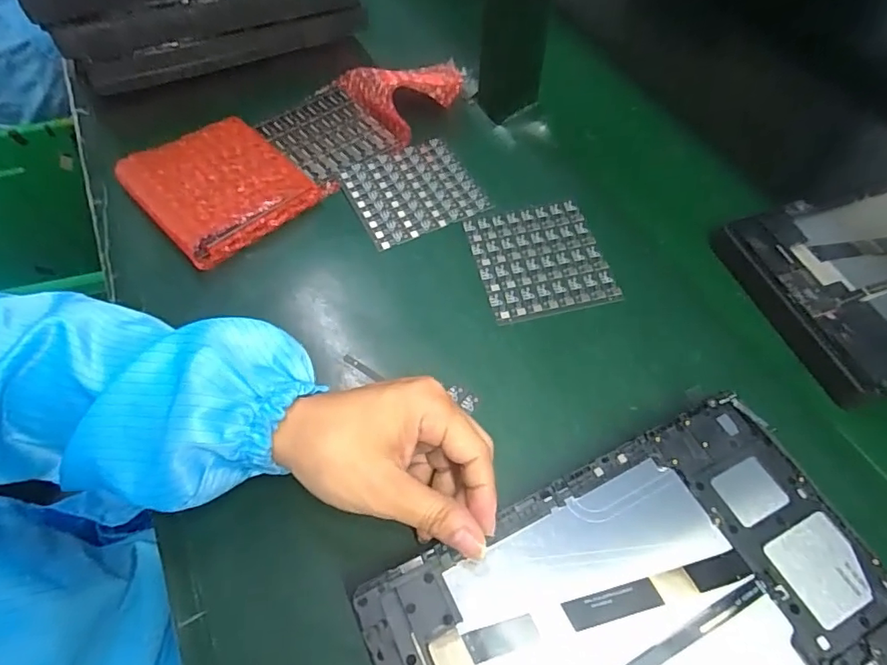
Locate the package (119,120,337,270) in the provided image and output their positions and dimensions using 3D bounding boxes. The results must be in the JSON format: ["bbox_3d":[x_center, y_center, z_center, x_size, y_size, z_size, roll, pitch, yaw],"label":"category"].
[{"bbox_3d":[-0.178,-0.122,0.425,0.122,0.027,0.117,-39,65,-22],"label":"package"}]

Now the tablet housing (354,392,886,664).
[{"bbox_3d":[0.094,0.139,0.246,0.237,0.008,0.148,-22,60,-14],"label":"tablet housing"}]

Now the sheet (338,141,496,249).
[{"bbox_3d":[-0.025,-0.121,0.442,0.101,0.004,0.095,-22,60,-14],"label":"sheet"}]

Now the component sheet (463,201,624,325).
[{"bbox_3d":[0.073,-0.057,0.399,0.094,0.005,0.101,-11,58,-7],"label":"component sheet"}]

